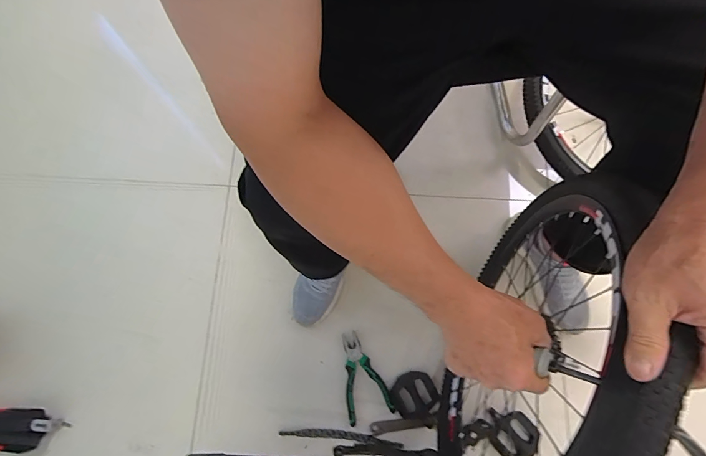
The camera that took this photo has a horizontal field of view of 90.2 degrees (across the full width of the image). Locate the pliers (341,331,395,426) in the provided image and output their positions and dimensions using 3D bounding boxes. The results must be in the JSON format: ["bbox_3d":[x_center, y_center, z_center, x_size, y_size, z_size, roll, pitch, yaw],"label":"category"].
[{"bbox_3d":[0.016,0.318,0.761,0.094,0.022,0.177,-17,77,-5],"label":"pliers"}]

